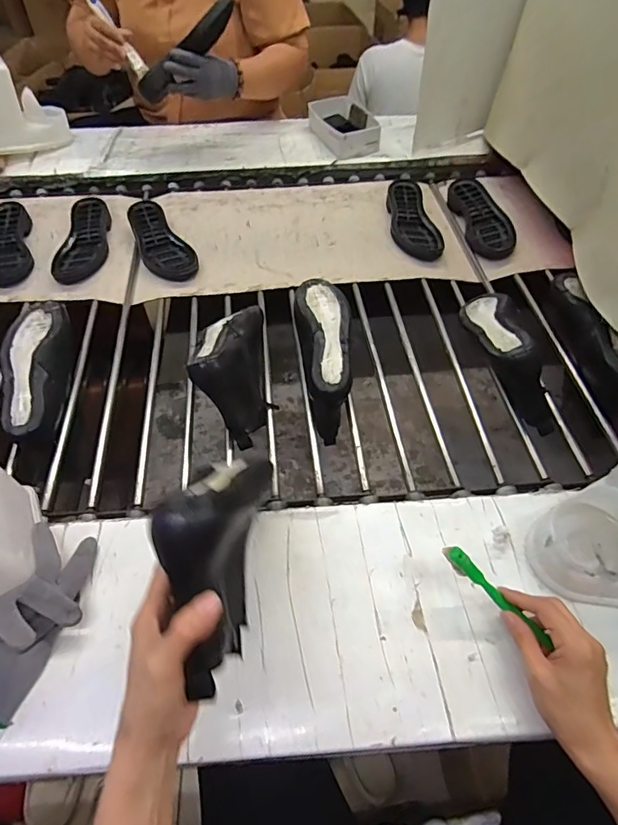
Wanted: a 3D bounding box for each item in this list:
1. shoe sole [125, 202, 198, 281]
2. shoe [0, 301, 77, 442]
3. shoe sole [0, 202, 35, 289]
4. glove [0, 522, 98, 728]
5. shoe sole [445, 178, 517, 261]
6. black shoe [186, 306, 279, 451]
[{"bbox_3d":[-0.282,-0.332,0.918,0.091,0.035,0.227,-19,55,-14],"label":"shoe sole"},{"bbox_3d":[-0.391,-0.060,0.687,0.079,0.073,0.215,-4,53,-3],"label":"shoe"},{"bbox_3d":[-0.576,-0.319,0.908,0.091,0.039,0.229,-16,54,-11],"label":"shoe sole"},{"bbox_3d":[-0.271,0.191,0.458,0.085,0.065,0.169,15,54,12],"label":"glove"},{"bbox_3d":[0.345,-0.390,0.953,0.096,0.032,0.231,-3,53,-2],"label":"shoe sole"},{"bbox_3d":[-0.108,-0.071,0.684,0.109,0.103,0.228,-9,53,-6],"label":"black shoe"}]

